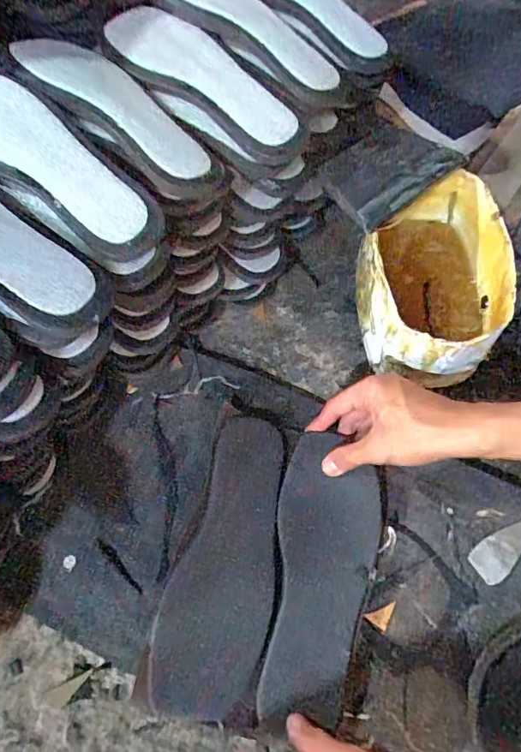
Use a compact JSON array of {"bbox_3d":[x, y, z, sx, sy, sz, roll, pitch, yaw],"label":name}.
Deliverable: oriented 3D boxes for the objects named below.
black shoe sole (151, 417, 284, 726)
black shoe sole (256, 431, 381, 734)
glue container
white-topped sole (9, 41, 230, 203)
[{"bbox_3d":[-0.025,0.160,0.448,0.093,0.026,0.250,13,66,6],"label":"black shoe sole"},{"bbox_3d":[0.058,0.168,0.437,0.089,0.018,0.234,4,65,9],"label":"black shoe sole"},{"bbox_3d":[0.167,-0.090,0.502,0.125,0.121,0.194,-2,64,-1],"label":"glue container"},{"bbox_3d":[-0.119,-0.233,0.433,0.233,0.042,0.079,38,68,18],"label":"white-topped sole"}]

